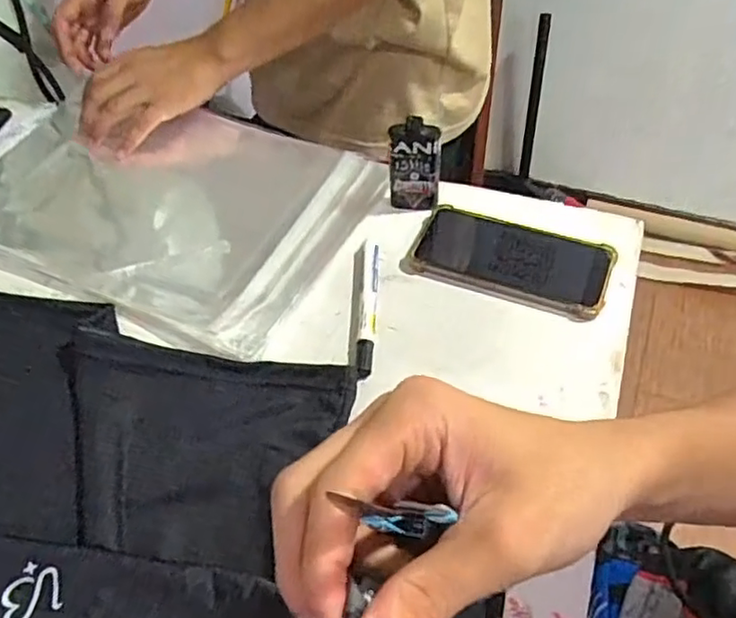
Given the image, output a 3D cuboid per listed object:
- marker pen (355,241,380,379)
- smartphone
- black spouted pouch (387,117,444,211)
[{"bbox_3d":[0.001,-0.006,0.532,0.013,0.013,0.145,1,50,5],"label":"marker pen"},{"bbox_3d":[0.121,-0.044,0.552,0.165,0.009,0.081,16,53,17],"label":"smartphone"},{"bbox_3d":[0.042,-0.129,0.583,0.046,0.092,0.017,3,48,7],"label":"black spouted pouch"}]

